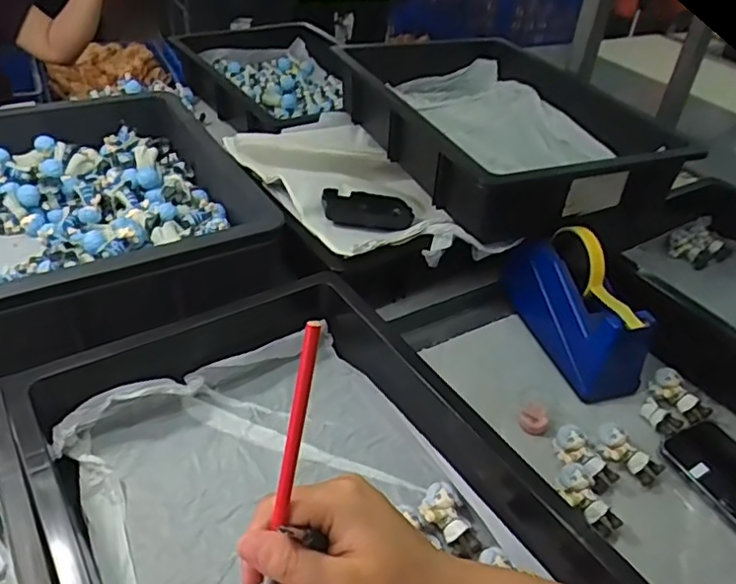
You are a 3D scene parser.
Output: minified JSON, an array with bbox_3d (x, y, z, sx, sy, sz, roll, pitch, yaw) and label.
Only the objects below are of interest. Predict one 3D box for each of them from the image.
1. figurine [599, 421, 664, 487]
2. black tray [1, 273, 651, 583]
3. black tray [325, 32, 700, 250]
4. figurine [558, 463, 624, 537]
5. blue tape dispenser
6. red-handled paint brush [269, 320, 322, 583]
[{"bbox_3d":[0.249,0.151,0.582,0.044,0.021,0.069,-11,41,-21],"label":"figurine"},{"bbox_3d":[-0.053,0.166,0.468,0.324,0.104,0.497,-18,44,-28],"label":"black tray"},{"bbox_3d":[0.155,-0.233,0.827,0.287,0.112,0.471,-13,42,-23],"label":"black tray"},{"bbox_3d":[0.191,0.182,0.530,0.029,0.023,0.064,-15,54,-29],"label":"figurine"},{"bbox_3d":[0.233,0.010,0.683,0.068,0.126,0.196,-10,41,-20],"label":"blue tape dispenser"},{"bbox_3d":[-0.038,0.093,0.275,0.009,0.166,0.007,12,10,6],"label":"red-handled paint brush"}]

